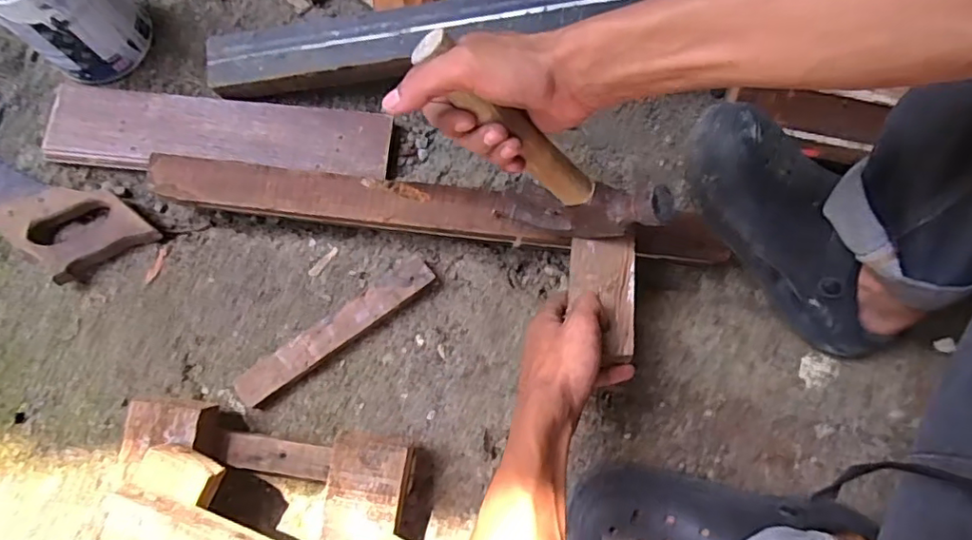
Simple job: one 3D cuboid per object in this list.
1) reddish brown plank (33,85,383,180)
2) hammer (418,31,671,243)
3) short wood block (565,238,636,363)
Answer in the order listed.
[{"bbox_3d":[-0.273,-0.139,0.598,0.345,0.016,0.078,5,77,-1],"label":"reddish brown plank"},{"bbox_3d":[0.025,-0.086,0.425,0.215,0.118,0.032,30,65,-28],"label":"hammer"},{"bbox_3d":[0.096,0.020,0.476,0.052,0.017,0.101,5,77,-1],"label":"short wood block"}]

